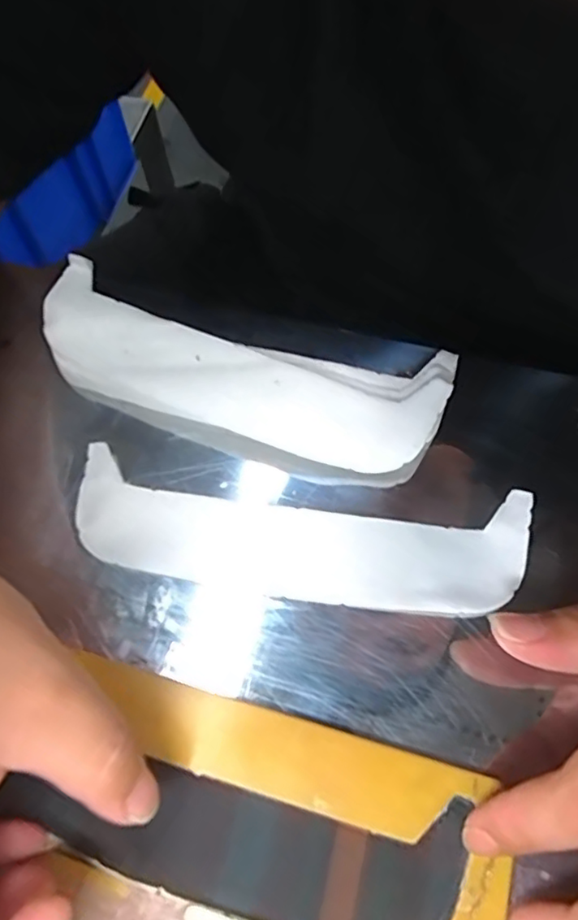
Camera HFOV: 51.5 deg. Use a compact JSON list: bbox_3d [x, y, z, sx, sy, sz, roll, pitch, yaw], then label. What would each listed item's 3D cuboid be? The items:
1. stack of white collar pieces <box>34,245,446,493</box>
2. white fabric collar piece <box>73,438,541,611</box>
[{"bbox_3d":[-0.027,-0.040,0.286,0.194,0.019,0.067,15,67,10],"label":"stack of white collar pieces"},{"bbox_3d":[0.001,0.032,0.260,0.194,0.009,0.053,6,67,6],"label":"white fabric collar piece"}]

